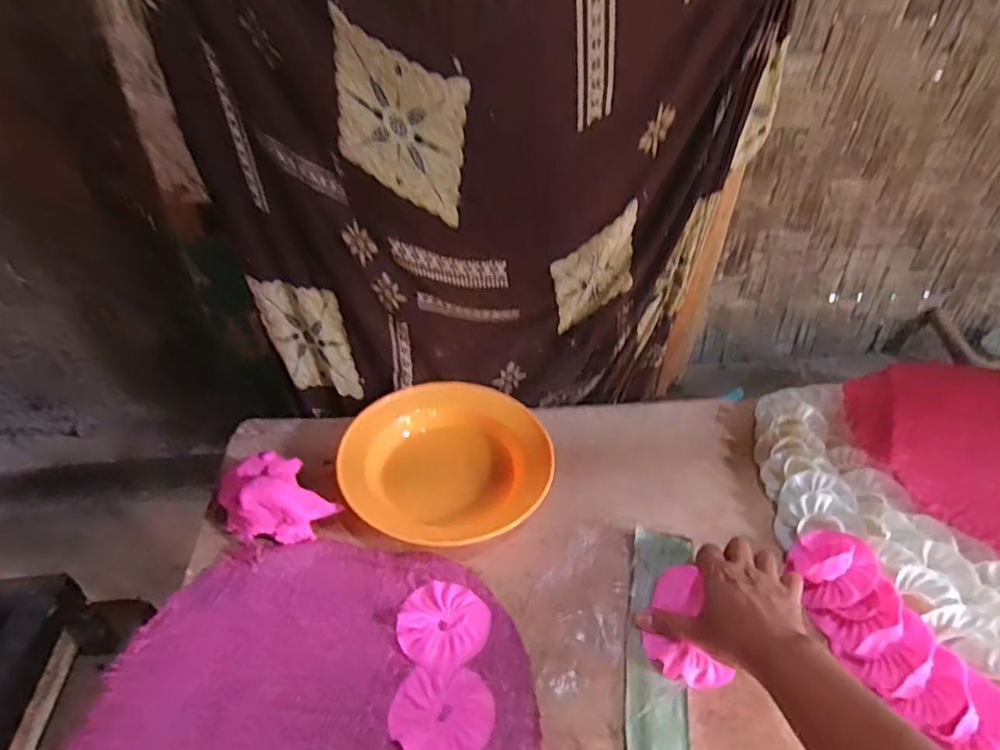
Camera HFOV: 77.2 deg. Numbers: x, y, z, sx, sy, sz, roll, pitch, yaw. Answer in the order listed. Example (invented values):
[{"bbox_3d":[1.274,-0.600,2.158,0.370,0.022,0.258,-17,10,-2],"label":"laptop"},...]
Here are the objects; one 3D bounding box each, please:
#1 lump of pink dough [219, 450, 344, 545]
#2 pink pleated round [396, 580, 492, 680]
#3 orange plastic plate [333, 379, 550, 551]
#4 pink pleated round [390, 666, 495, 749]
[{"bbox_3d":[-0.221,0.122,0.612,0.084,0.056,0.086,-29,49,-28],"label":"lump of pink dough"},{"bbox_3d":[-0.050,0.217,0.550,0.077,0.009,0.076,0,41,0],"label":"pink pleated round"},{"bbox_3d":[-0.057,0.090,0.672,0.222,0.052,0.180,-1,41,-1],"label":"orange plastic plate"},{"bbox_3d":[-0.044,0.269,0.493,0.077,0.011,0.071,0,41,0],"label":"pink pleated round"}]

